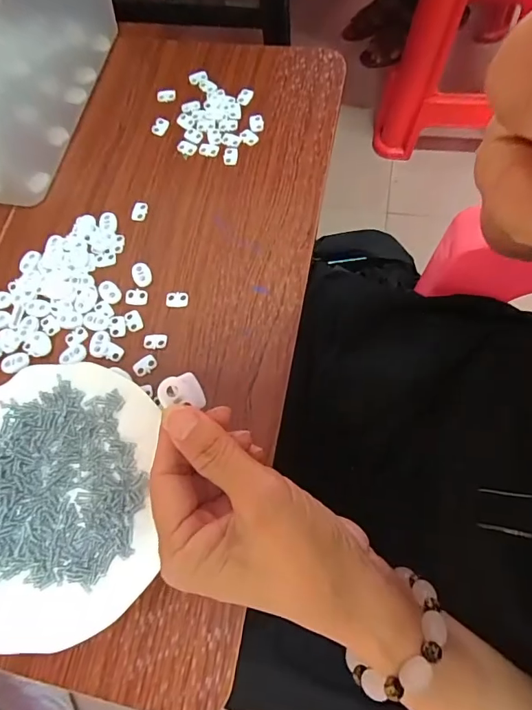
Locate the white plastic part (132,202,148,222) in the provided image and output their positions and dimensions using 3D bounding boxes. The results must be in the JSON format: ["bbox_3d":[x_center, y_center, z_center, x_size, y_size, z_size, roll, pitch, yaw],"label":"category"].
[{"bbox_3d":[-0.116,-0.132,0.409,0.013,0.004,0.018,8,71,7],"label":"white plastic part"}]

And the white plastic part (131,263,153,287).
[{"bbox_3d":[-0.107,-0.069,0.384,0.016,0.006,0.021,-21,70,-3],"label":"white plastic part"}]

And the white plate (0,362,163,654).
[{"bbox_3d":[-0.162,0.099,0.318,0.168,0.031,0.182,-1,70,4],"label":"white plate"}]

